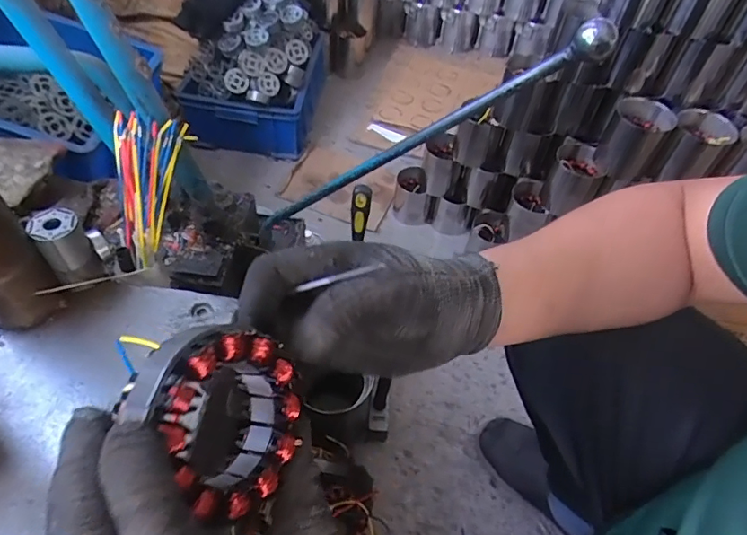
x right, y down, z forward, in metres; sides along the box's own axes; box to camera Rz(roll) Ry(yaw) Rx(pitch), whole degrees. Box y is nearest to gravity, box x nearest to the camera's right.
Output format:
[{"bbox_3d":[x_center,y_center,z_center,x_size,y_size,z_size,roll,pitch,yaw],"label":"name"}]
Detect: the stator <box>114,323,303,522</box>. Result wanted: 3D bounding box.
[{"bbox_3d":[-0.071,0.066,0.235,0.031,0.084,0.074,-5,24,31],"label":"stator"}]

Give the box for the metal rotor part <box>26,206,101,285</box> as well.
[{"bbox_3d":[-0.272,-0.020,0.447,0.035,0.057,0.038,-30,59,-25],"label":"metal rotor part"}]

